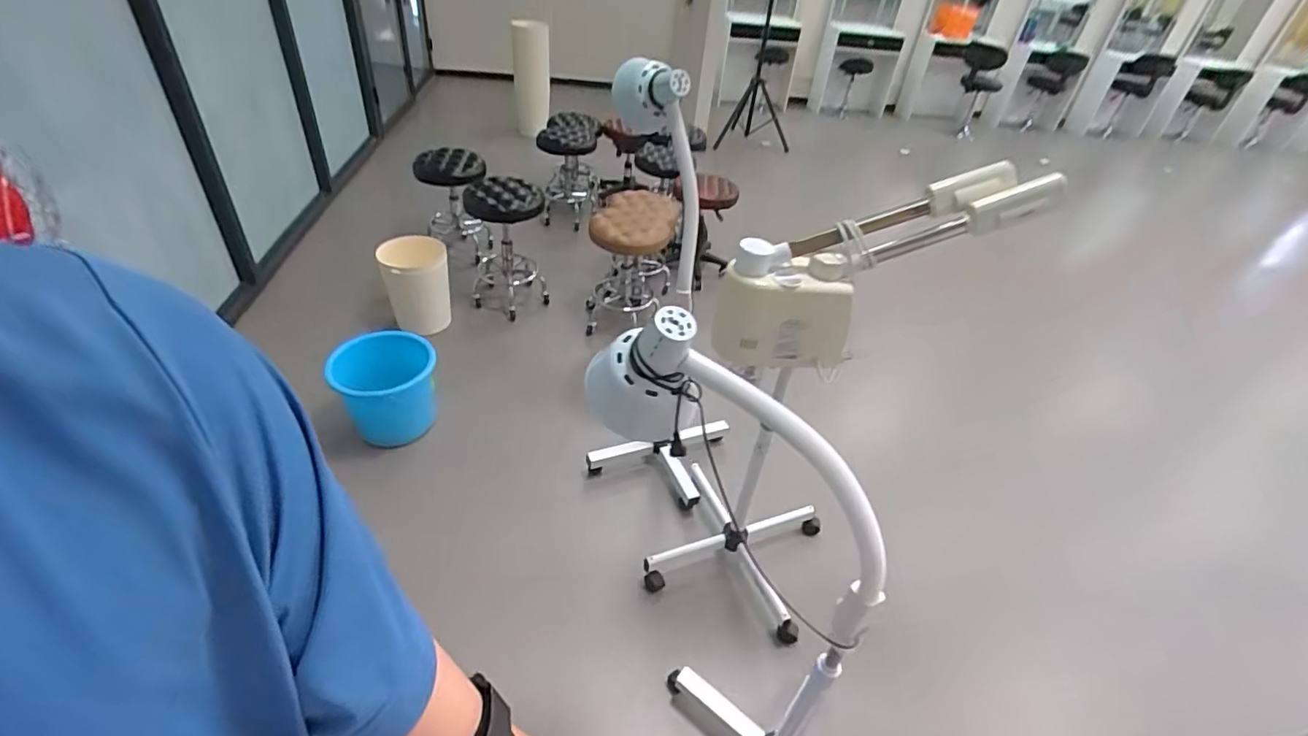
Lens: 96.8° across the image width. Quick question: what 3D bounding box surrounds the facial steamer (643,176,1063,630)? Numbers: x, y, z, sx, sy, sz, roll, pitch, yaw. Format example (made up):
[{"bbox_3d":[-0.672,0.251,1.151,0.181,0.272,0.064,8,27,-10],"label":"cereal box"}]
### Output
[{"bbox_3d":[0.325,0.139,1.375,0.488,1.192,0.451,29,44,25],"label":"facial steamer"}]

